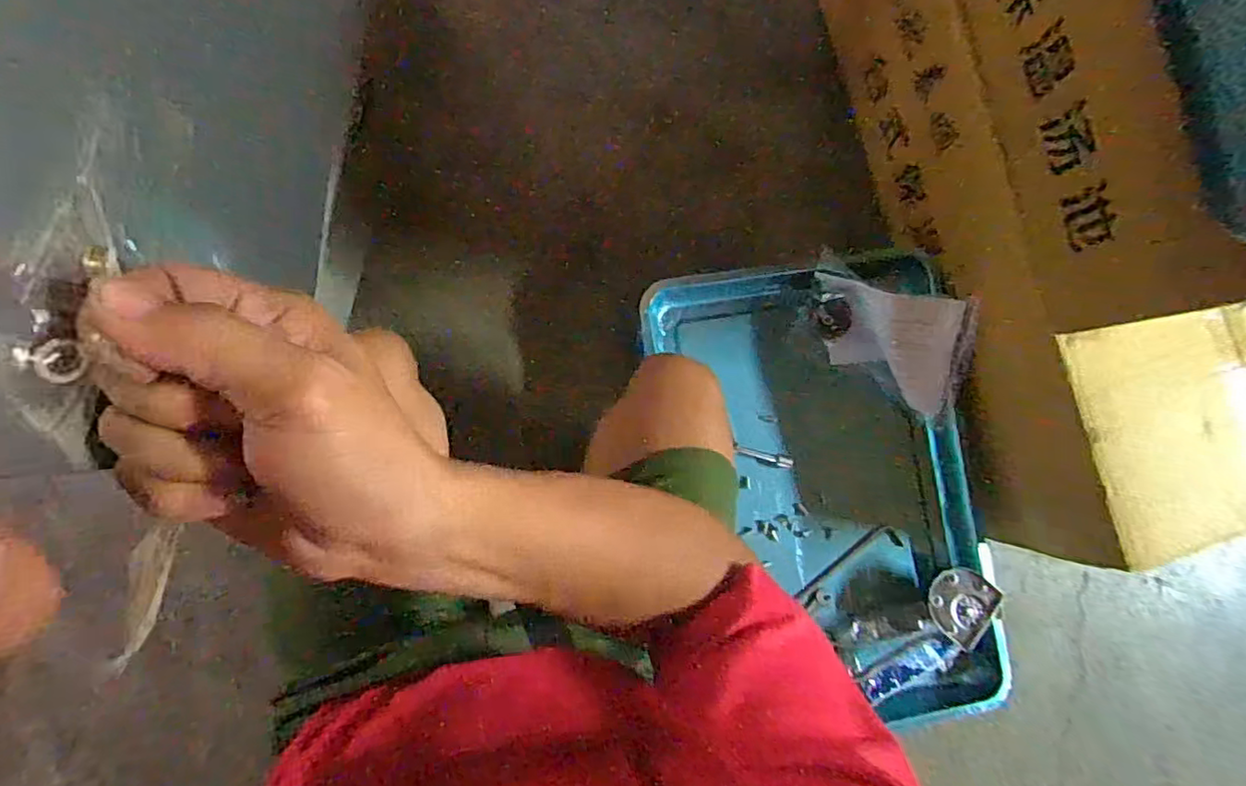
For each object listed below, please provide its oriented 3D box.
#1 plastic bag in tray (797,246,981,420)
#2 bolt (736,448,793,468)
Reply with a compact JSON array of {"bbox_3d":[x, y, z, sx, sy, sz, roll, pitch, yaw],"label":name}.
[{"bbox_3d":[0.328,-0.078,0.793,0.235,0.101,0.118,32,84,-3],"label":"plastic bag in tray"},{"bbox_3d":[0.181,0.083,0.808,0.072,0.013,0.016,14,85,9],"label":"bolt"}]

